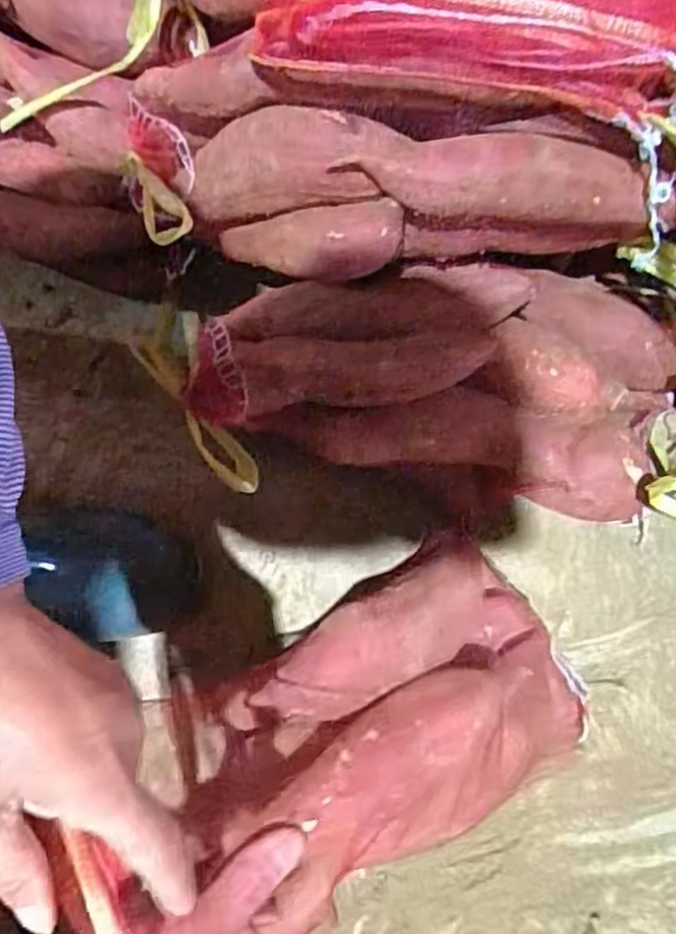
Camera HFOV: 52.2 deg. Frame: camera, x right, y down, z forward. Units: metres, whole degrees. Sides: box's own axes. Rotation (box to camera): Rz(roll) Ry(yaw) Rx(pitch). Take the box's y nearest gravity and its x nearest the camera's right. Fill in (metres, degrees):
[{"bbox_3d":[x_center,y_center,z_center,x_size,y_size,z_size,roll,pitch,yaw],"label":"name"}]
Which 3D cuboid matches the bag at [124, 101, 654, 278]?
[{"bbox_3d":[0.011,-0.148,0.392,0.304,0.091,0.078,10,72,17],"label":"bag"}]

